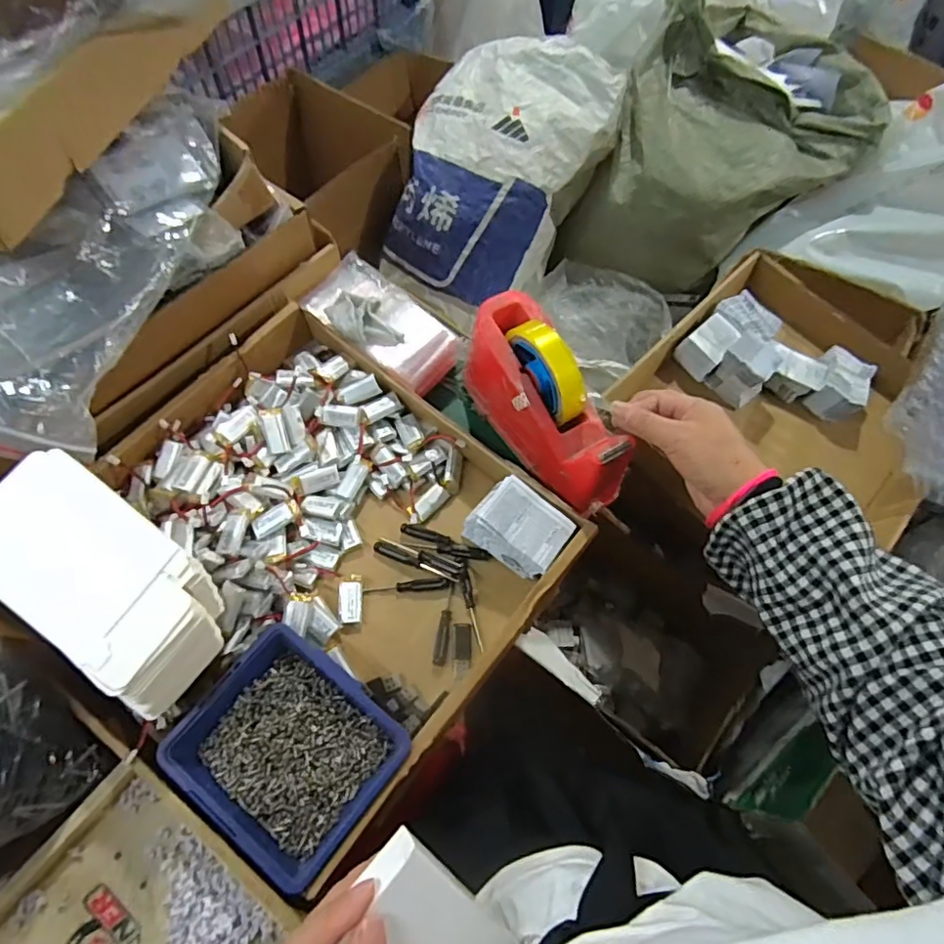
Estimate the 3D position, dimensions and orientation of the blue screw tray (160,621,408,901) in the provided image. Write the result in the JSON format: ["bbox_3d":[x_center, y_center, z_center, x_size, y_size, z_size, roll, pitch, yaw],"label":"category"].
[{"bbox_3d":[-0.134,0.207,0.422,0.141,0.047,0.123,36,69,14],"label":"blue screw tray"}]

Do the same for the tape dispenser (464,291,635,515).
[{"bbox_3d":[0.066,-0.064,0.516,0.065,0.113,0.193,-27,69,-14],"label":"tape dispenser"}]

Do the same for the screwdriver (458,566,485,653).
[{"bbox_3d":[0.001,0.119,0.496,0.010,0.009,0.073,-13,66,-8],"label":"screwdriver"}]

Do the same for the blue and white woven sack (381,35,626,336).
[{"bbox_3d":[0.031,-0.589,1.159,0.357,0.415,0.400,27,67,10],"label":"blue and white woven sack"}]

